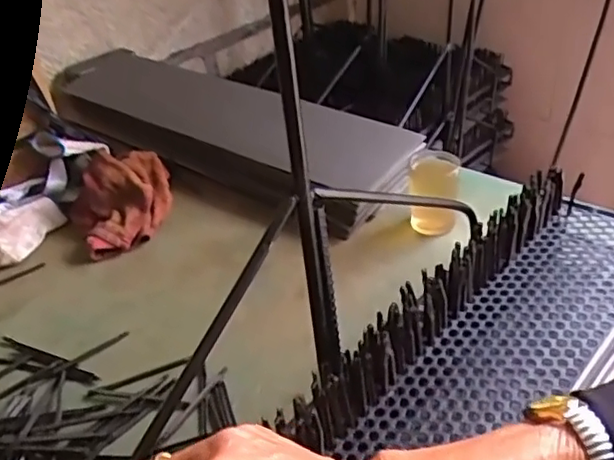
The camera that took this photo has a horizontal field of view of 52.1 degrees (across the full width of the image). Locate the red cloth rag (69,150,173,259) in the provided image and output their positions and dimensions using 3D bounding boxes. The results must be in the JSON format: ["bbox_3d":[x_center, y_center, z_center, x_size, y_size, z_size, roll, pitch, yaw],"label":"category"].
[{"bbox_3d":[-0.236,-0.042,0.800,0.131,0.066,0.140,-18,37,-15],"label":"red cloth rag"}]

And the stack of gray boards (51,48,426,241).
[{"bbox_3d":[-0.178,-0.177,0.974,0.709,0.085,0.175,25,46,36],"label":"stack of gray boards"}]

